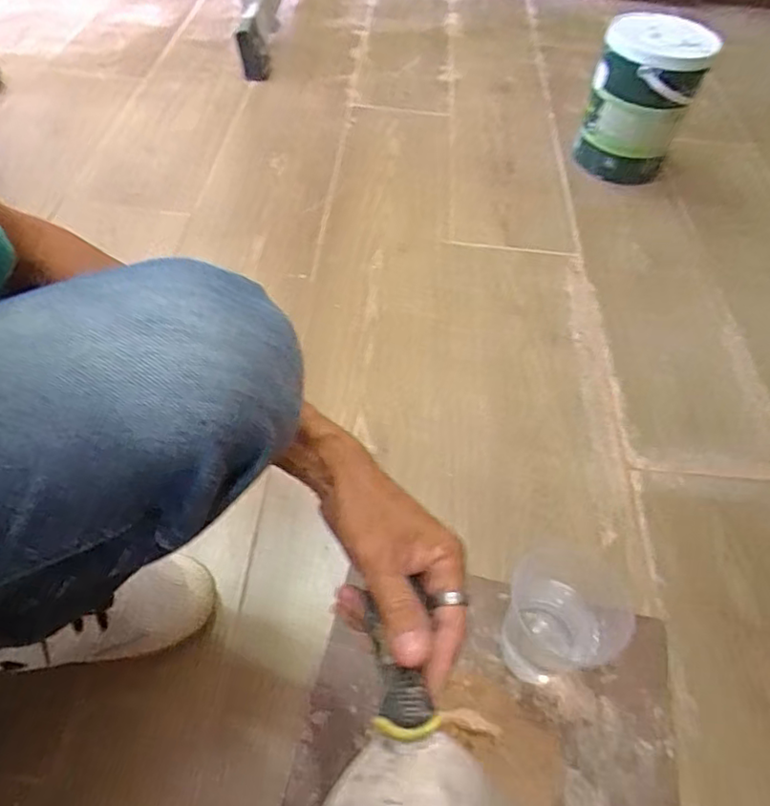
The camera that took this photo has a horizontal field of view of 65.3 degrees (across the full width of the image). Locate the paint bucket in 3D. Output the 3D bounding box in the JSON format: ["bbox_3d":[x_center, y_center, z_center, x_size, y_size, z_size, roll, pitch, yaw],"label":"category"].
[{"bbox_3d":[0.462,-0.556,1.096,0.174,0.215,0.174,21,52,10],"label":"paint bucket"}]

